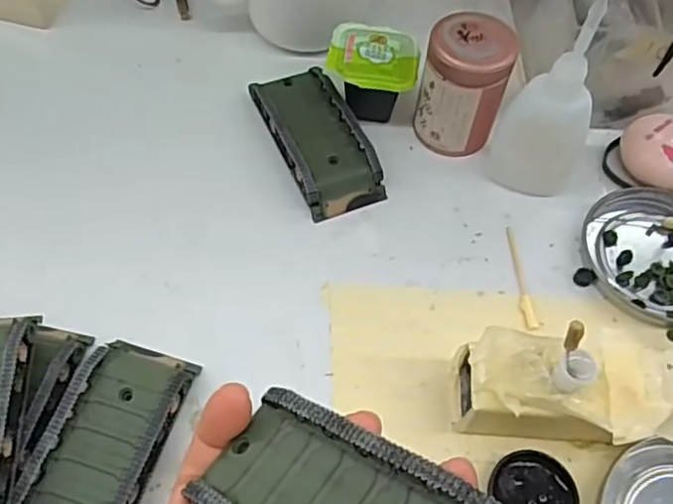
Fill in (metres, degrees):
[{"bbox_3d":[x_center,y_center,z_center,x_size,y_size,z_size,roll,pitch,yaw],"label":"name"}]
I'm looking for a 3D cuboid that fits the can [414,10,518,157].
[{"bbox_3d":[0.068,-0.089,0.342,0.041,0.069,0.037,22,60,11],"label":"can"}]

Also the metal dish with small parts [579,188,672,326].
[{"bbox_3d":[0.167,0.001,0.328,0.077,0.007,0.074,1,58,-2],"label":"metal dish with small parts"}]

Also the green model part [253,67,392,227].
[{"bbox_3d":[-0.011,-0.065,0.353,0.047,0.021,0.094,-18,61,-13],"label":"green model part"}]

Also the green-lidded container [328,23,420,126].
[{"bbox_3d":[0.020,-0.099,0.364,0.050,0.039,0.048,9,58,3],"label":"green-lidded container"}]

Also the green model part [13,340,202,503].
[{"bbox_3d":[-0.094,0.082,0.259,0.045,0.018,0.095,14,59,6],"label":"green model part"}]

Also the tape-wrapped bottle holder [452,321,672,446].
[{"bbox_3d":[0.094,0.059,0.267,0.087,0.045,0.046,7,58,2],"label":"tape-wrapped bottle holder"}]

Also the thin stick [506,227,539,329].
[{"bbox_3d":[0.092,0.011,0.320,0.007,0.004,0.058,-2,58,-4],"label":"thin stick"}]

